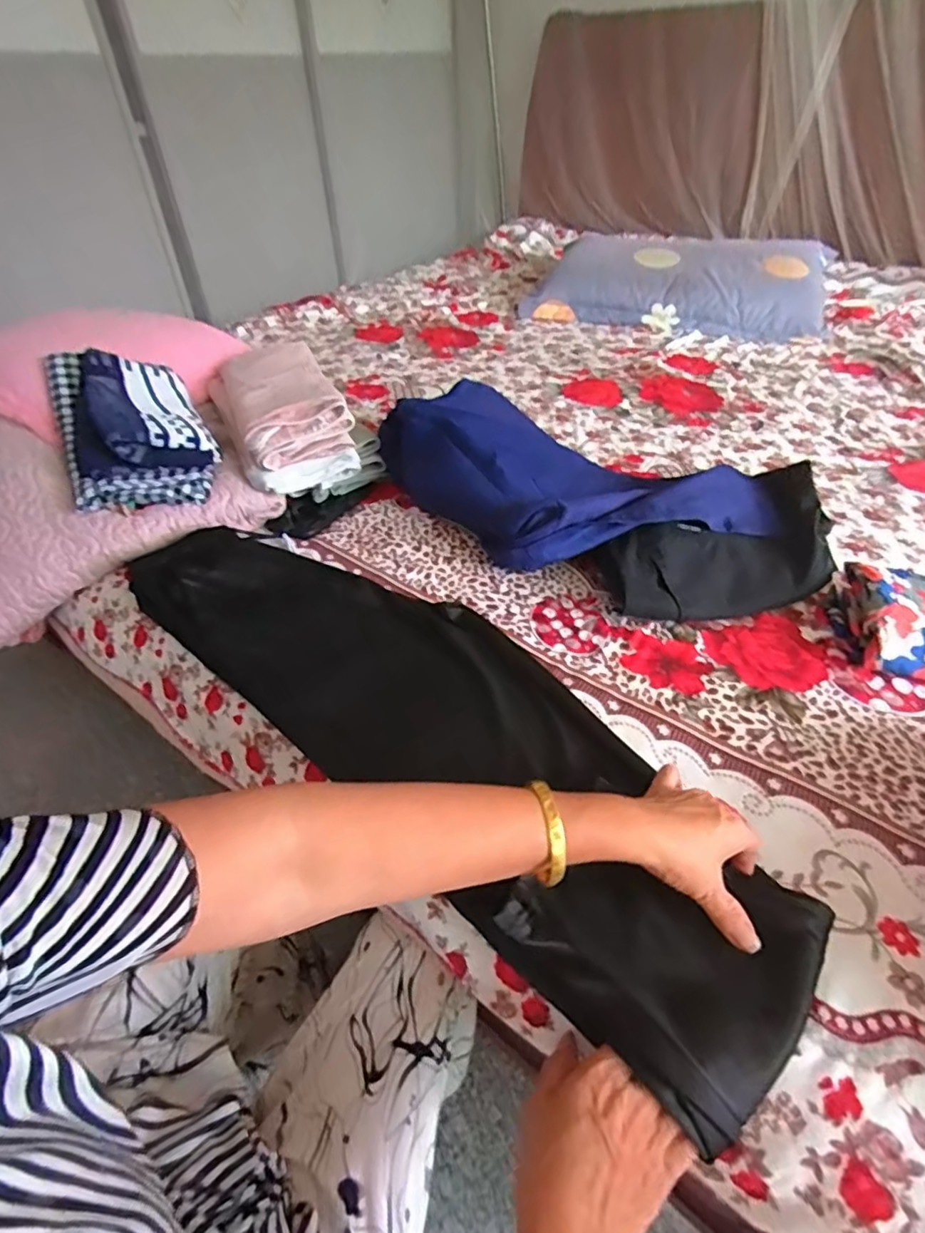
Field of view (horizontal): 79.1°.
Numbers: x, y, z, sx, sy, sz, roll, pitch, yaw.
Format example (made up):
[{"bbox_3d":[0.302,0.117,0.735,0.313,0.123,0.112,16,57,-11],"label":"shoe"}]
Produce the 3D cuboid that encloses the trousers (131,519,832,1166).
[{"bbox_3d":[-0.042,0.079,0.522,0.688,0.045,0.217,34,53,29],"label":"trousers"}]

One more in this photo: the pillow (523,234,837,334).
[{"bbox_3d":[0.513,-0.813,1.348,0.672,0.138,0.353,12,46,11],"label":"pillow"}]

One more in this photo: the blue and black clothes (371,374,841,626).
[{"bbox_3d":[0.150,-0.159,0.705,0.545,0.122,0.260,22,49,20],"label":"blue and black clothes"}]

